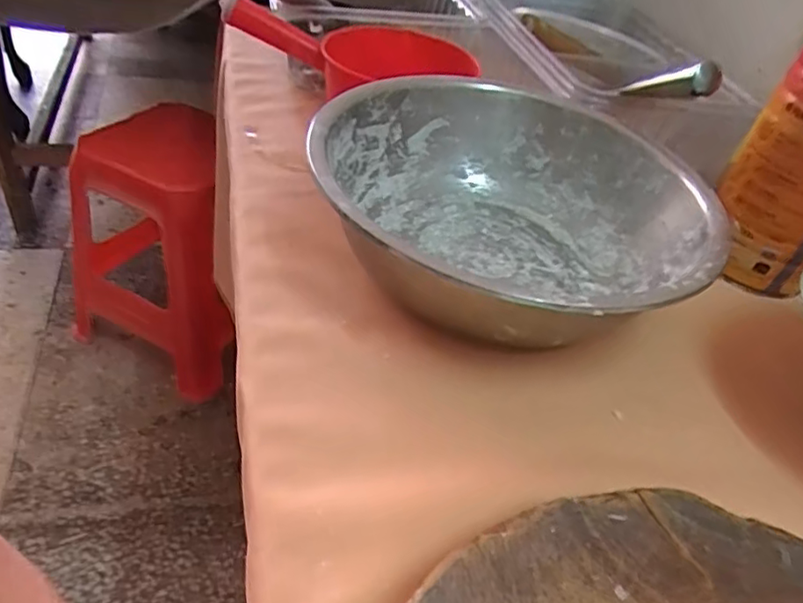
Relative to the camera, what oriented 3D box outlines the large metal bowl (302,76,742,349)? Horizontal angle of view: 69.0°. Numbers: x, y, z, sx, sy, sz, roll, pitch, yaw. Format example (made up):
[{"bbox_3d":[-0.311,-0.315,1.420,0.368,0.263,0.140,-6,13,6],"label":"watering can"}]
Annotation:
[{"bbox_3d":[0.097,-0.080,0.509,0.321,0.111,0.326,7,42,-7],"label":"large metal bowl"}]

